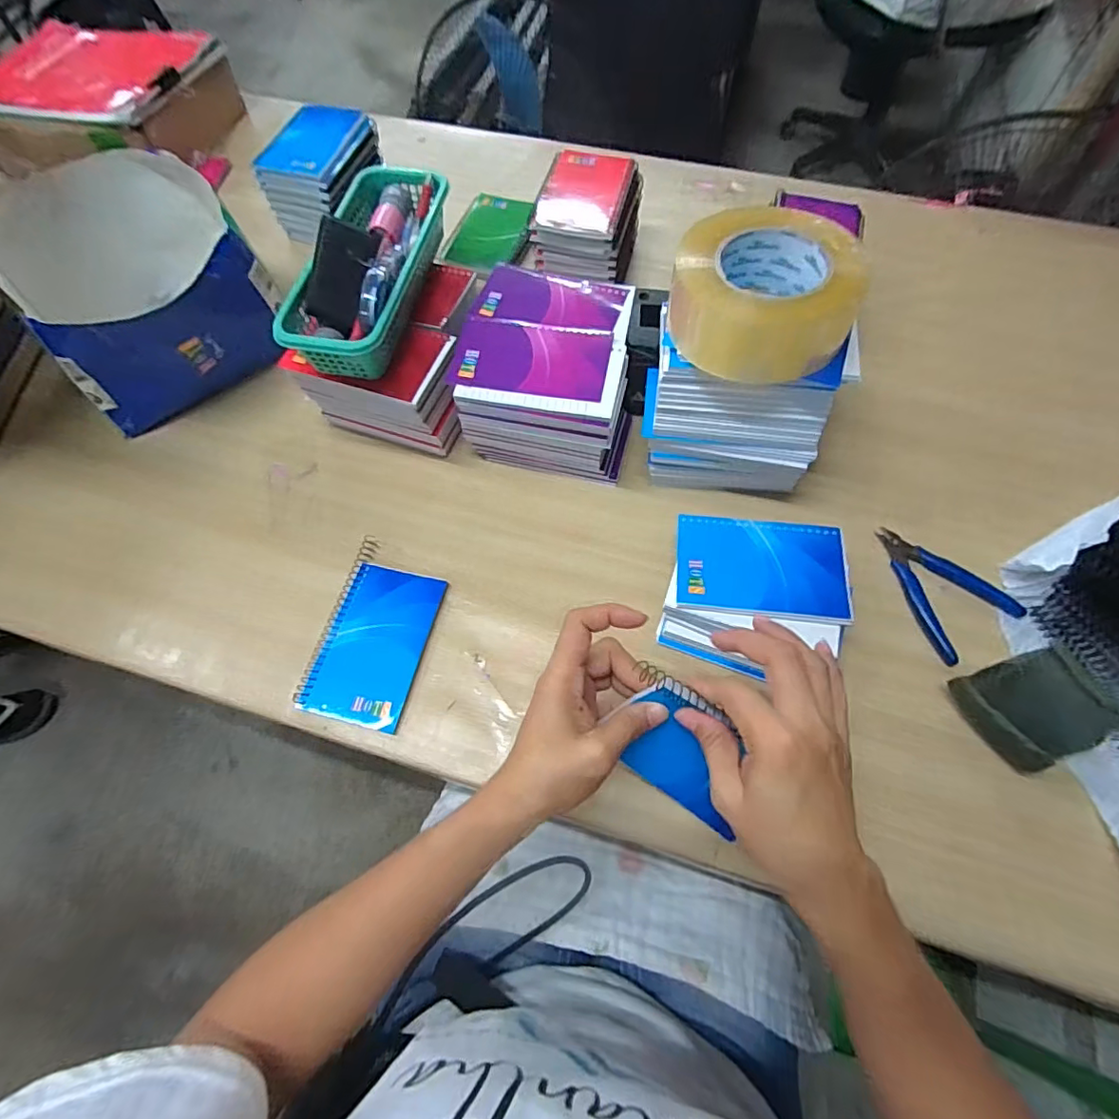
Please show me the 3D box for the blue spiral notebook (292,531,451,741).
[{"bbox_3d":[-0.148,0.059,0.441,0.088,0.013,0.146,12,66,7],"label":"blue spiral notebook"}]

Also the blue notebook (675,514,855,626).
[{"bbox_3d":[0.157,0.005,0.418,0.128,0.005,0.082,6,65,4],"label":"blue notebook"}]

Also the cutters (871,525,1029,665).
[{"bbox_3d":[0.313,0.020,0.451,0.082,0.008,0.113,-31,68,-13],"label":"cutters"}]

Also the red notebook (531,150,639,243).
[{"bbox_3d":[0.026,-0.385,0.569,0.092,0.011,0.125,12,66,7],"label":"red notebook"}]

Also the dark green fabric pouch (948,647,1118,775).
[{"bbox_3d":[0.349,0.108,0.393,0.098,0.027,0.071,-17,65,-7],"label":"dark green fabric pouch"}]

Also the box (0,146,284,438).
[{"bbox_3d":[-0.399,-0.260,0.530,0.197,0.128,0.221,-37,69,-15],"label":"box"}]

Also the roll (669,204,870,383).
[{"bbox_3d":[0.146,-0.193,0.388,0.126,0.056,0.116,-1,65,1],"label":"roll"}]

